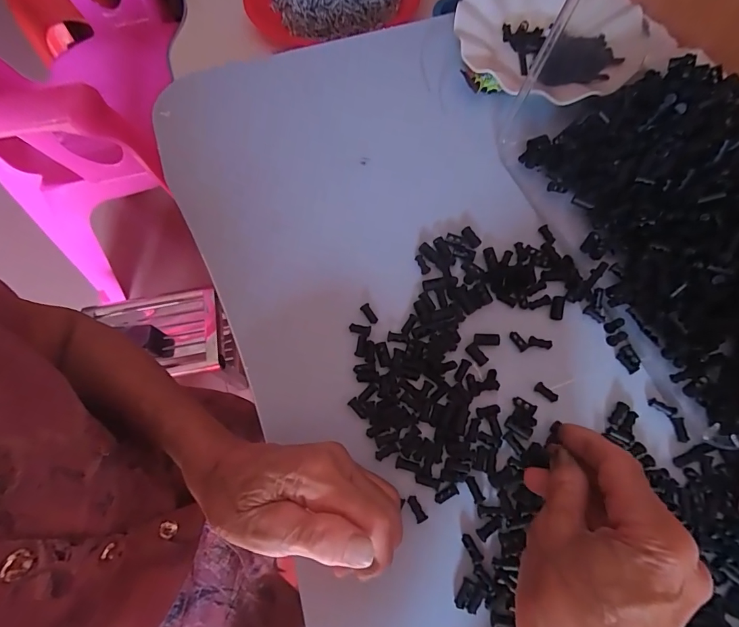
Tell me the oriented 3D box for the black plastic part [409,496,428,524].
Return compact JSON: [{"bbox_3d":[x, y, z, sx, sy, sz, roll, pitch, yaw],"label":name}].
[{"bbox_3d":[0.031,0.128,0.260,0.007,0.004,0.016,-23,69,-8],"label":"black plastic part"}]

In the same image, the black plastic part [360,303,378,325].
[{"bbox_3d":[0.000,0.000,0.311,0.007,0.004,0.017,-32,71,-11],"label":"black plastic part"}]

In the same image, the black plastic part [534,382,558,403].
[{"bbox_3d":[0.130,0.057,0.290,0.017,0.004,0.008,38,74,15],"label":"black plastic part"}]

